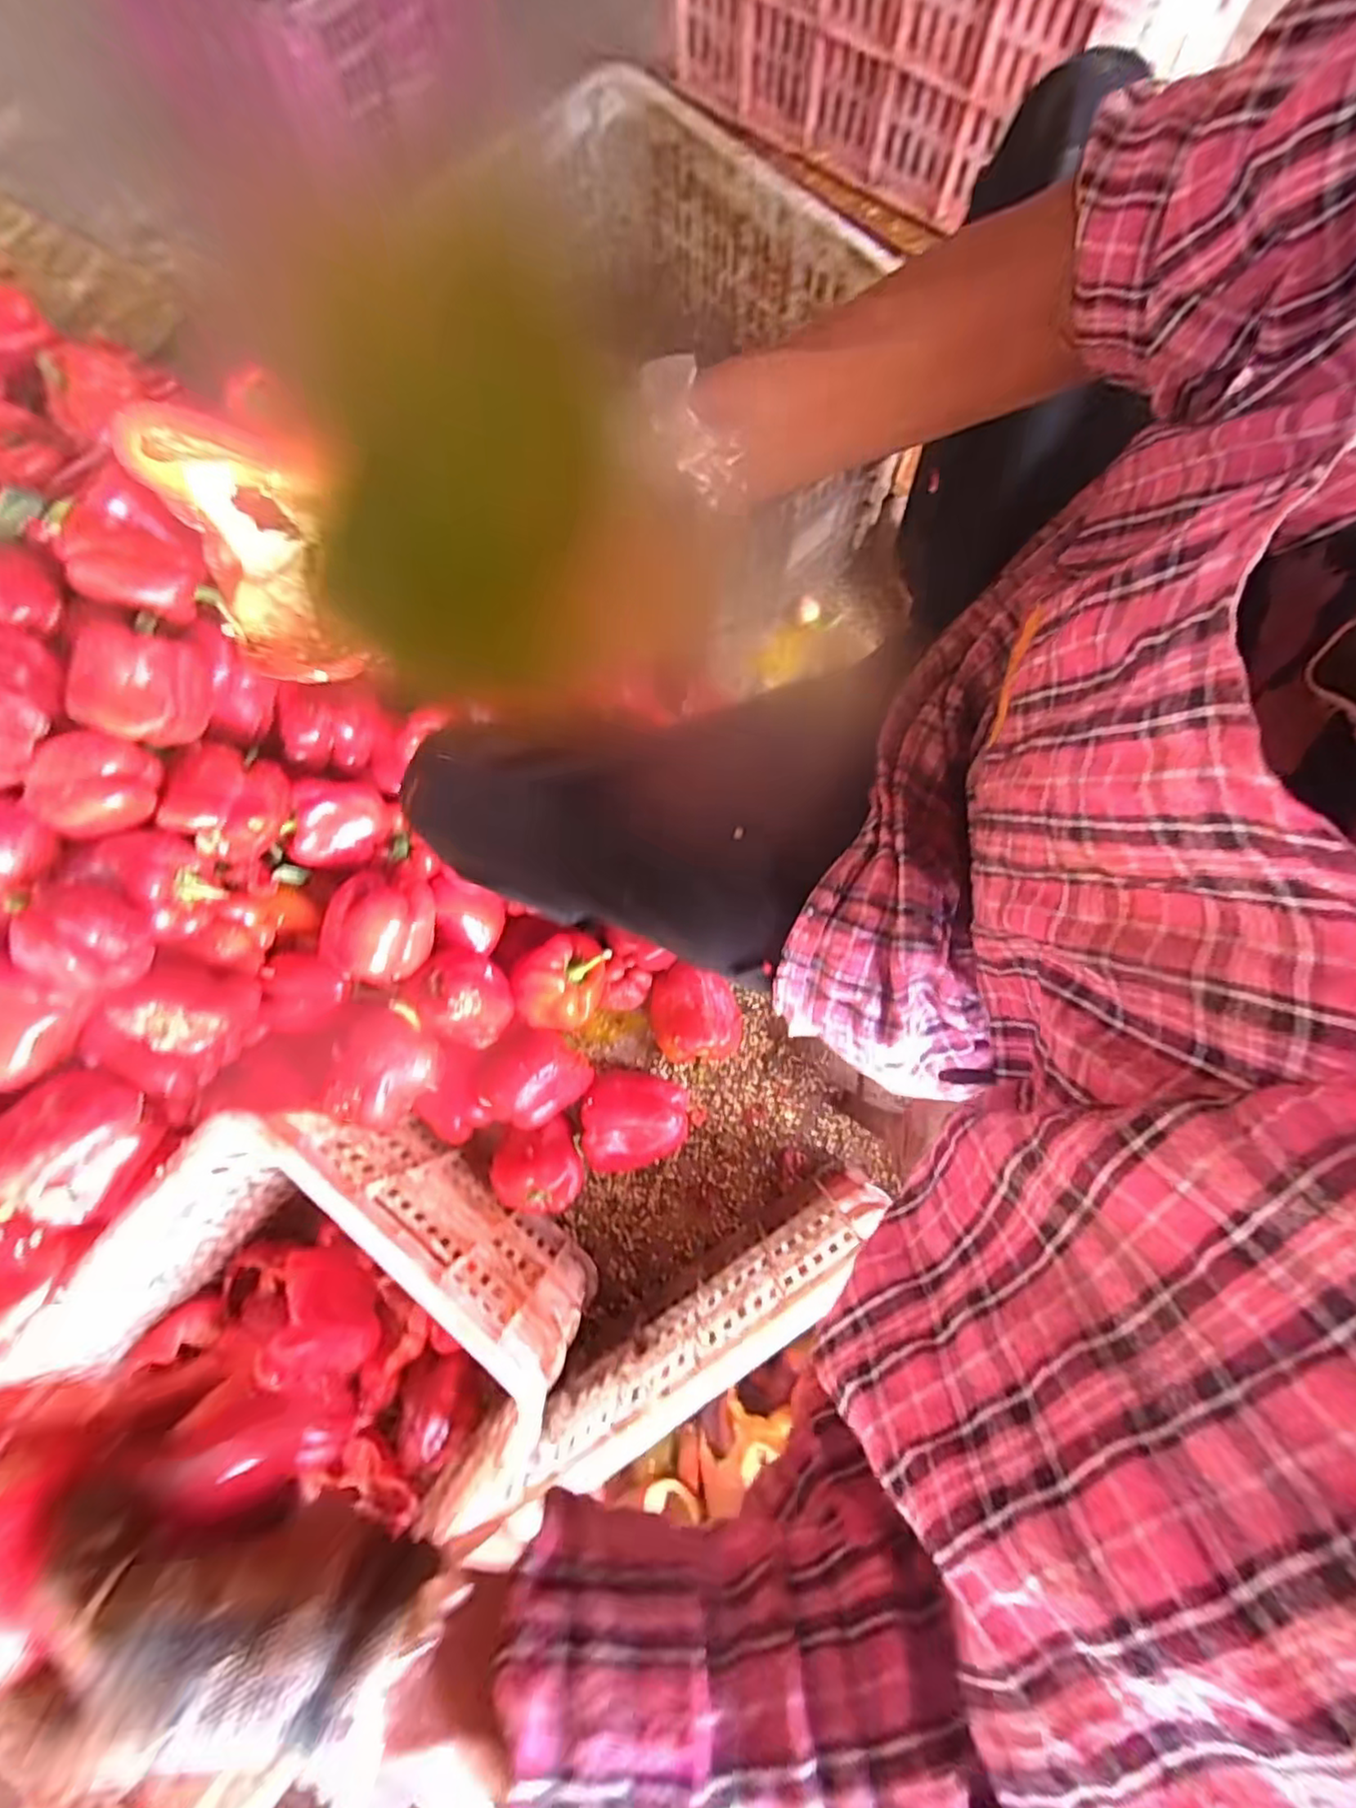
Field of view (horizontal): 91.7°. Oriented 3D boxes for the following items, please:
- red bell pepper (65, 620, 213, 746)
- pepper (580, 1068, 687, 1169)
[{"bbox_3d":[-0.452,-0.180,0.552,0.078,0.069,0.085,6,78,3],"label":"red bell pepper"},{"bbox_3d":[-0.049,0.256,0.767,0.114,0.077,0.110,8,78,3],"label":"pepper"}]

